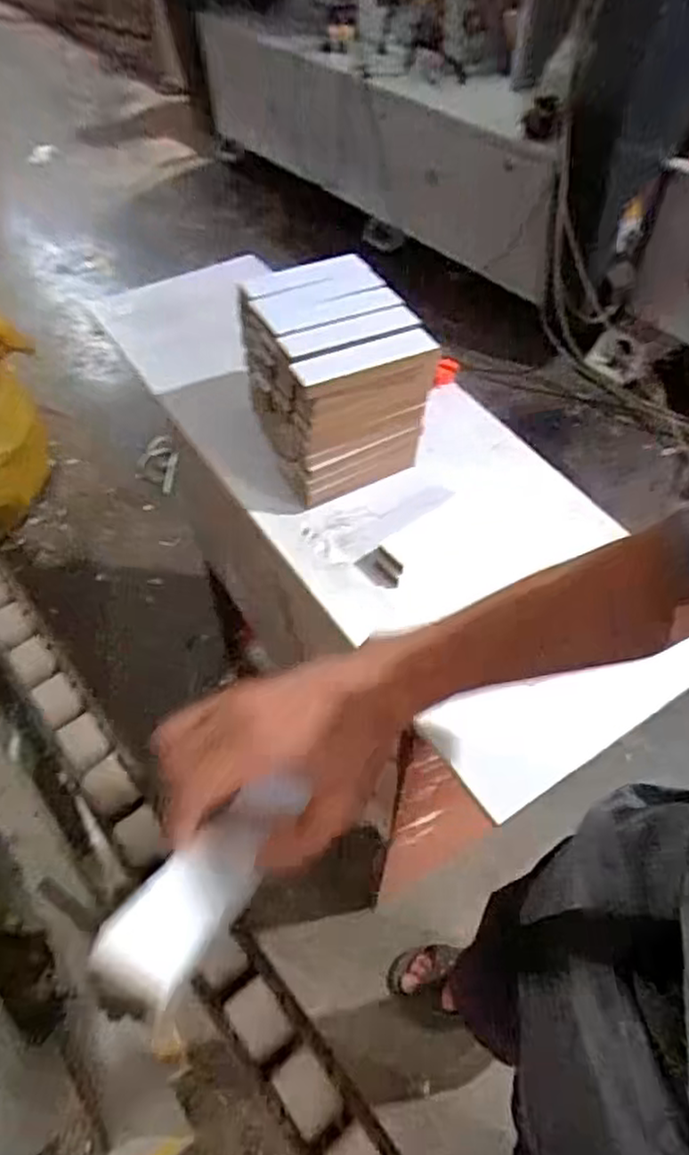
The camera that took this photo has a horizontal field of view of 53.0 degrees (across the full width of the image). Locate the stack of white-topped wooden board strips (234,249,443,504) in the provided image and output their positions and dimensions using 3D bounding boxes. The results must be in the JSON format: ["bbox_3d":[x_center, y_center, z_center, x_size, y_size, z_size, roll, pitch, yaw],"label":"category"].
[{"bbox_3d":[-0.015,-0.230,0.802,0.167,0.168,0.202,-21,54,-17],"label":"stack of white-topped wooden board strips"}]

